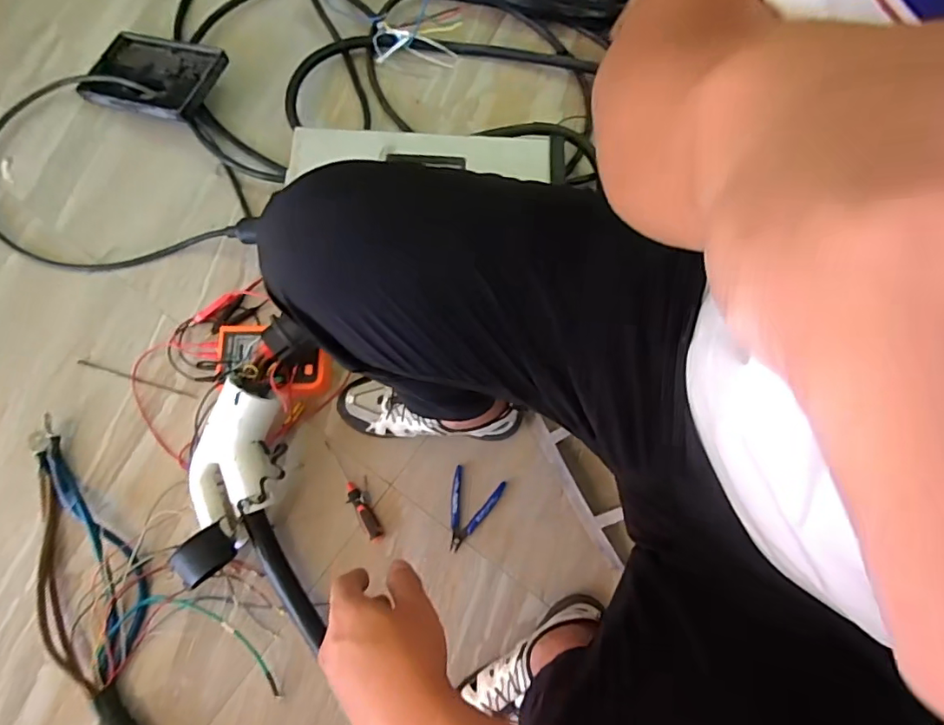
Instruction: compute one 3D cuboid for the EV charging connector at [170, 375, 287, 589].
[{"bbox_3d":[-0.324,0.156,0.718,0.104,0.075,0.268,15,83,-26],"label":"EV charging connector"}]

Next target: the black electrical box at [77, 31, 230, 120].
[{"bbox_3d":[-0.594,-0.530,0.977,0.278,0.031,0.169,17,74,16],"label":"black electrical box"}]

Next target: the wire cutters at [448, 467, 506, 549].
[{"bbox_3d":[-0.008,0.225,0.798,0.077,0.009,0.118,23,73,5],"label":"wire cutters"}]

